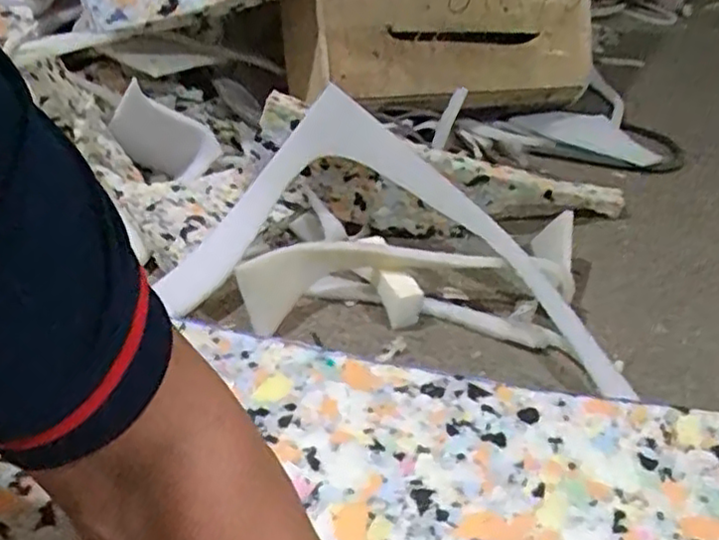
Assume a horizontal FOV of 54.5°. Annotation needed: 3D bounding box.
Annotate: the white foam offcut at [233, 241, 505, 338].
[{"bbox_3d":[0.005,0.003,0.723,0.255,0.054,0.068,-10,40,-20],"label":"white foam offcut"}]

